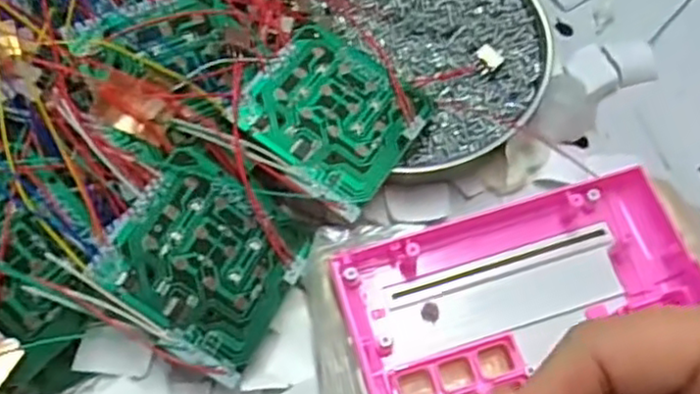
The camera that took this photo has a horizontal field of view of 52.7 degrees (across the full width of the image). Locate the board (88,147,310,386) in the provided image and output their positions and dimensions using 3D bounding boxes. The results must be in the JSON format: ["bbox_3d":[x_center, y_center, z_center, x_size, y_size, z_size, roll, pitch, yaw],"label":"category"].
[{"bbox_3d":[-0.057,0.025,0.285,0.072,0.004,0.072,37,63,-13],"label":"board"}]

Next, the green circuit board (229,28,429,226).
[{"bbox_3d":[-0.007,-0.037,0.311,0.071,0.004,0.069,38,64,6],"label":"green circuit board"}]

